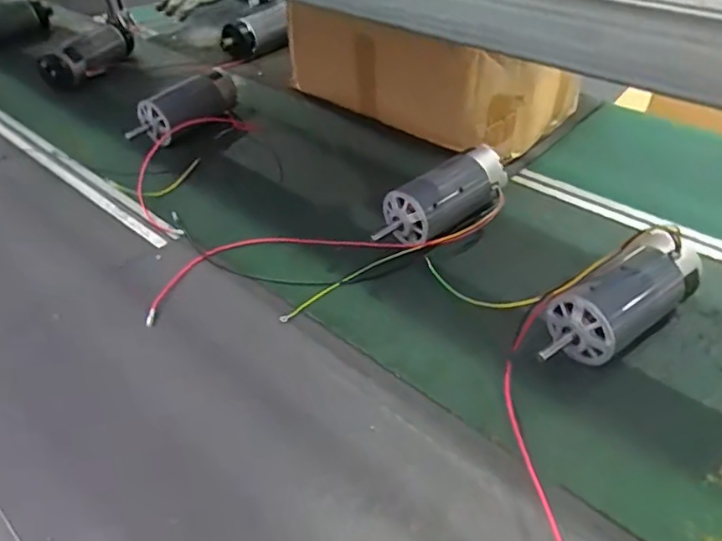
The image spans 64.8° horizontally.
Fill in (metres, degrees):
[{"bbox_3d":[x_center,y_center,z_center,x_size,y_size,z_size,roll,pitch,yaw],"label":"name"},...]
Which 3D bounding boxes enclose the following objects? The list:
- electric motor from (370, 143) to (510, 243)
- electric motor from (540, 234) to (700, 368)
[{"bbox_3d":[0.113,-0.091,0.769,0.203,0.069,0.072,-29,47,-25],"label":"electric motor"},{"bbox_3d":[0.269,0.041,0.609,0.214,0.081,0.078,-24,45,-21],"label":"electric motor"}]

